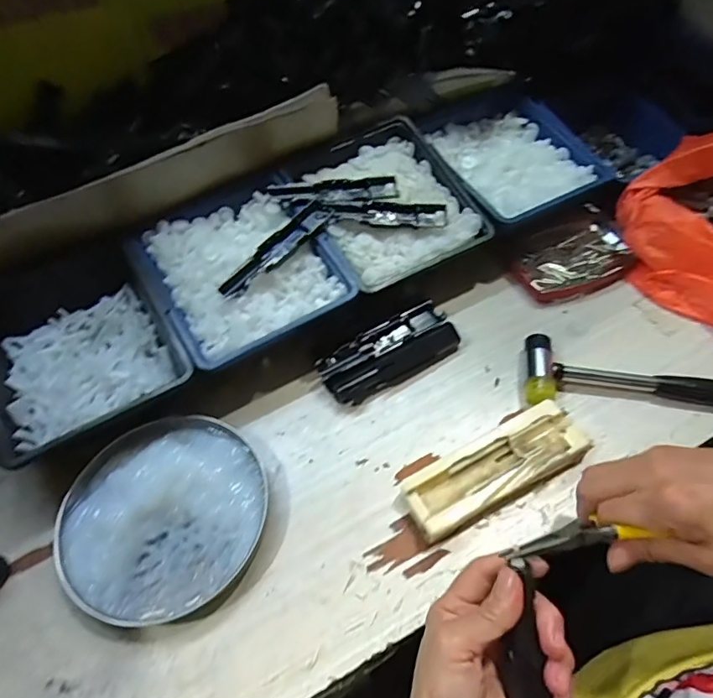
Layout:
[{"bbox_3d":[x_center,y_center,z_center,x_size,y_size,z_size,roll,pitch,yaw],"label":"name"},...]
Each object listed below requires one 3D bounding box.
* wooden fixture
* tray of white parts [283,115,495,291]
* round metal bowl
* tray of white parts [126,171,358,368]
[{"bbox_3d":[0.104,0.087,0.377,0.145,0.022,0.046,-23,57,-14],"label":"wooden fixture"},{"bbox_3d":[0.029,-0.138,0.478,0.141,0.040,0.156,-24,58,-15],"label":"tray of white parts"},{"bbox_3d":[-0.138,0.115,0.368,0.135,0.025,0.143,31,61,21],"label":"round metal bowl"},{"bbox_3d":[-0.101,-0.066,0.453,0.144,0.050,0.167,-30,59,-18],"label":"tray of white parts"}]

